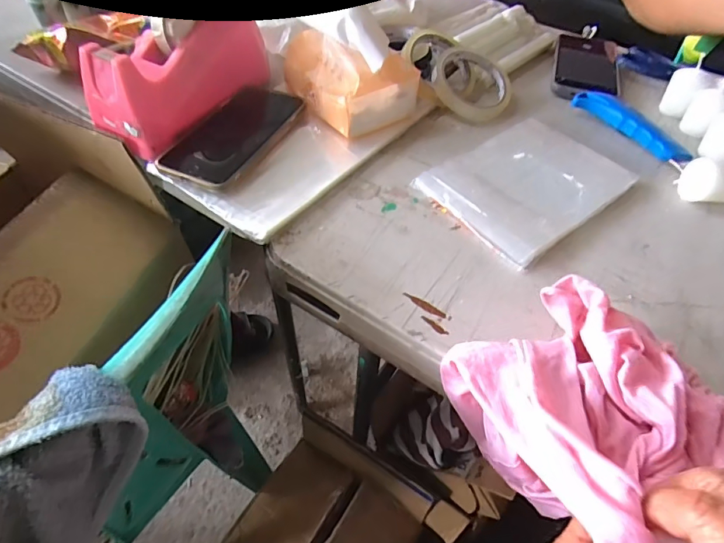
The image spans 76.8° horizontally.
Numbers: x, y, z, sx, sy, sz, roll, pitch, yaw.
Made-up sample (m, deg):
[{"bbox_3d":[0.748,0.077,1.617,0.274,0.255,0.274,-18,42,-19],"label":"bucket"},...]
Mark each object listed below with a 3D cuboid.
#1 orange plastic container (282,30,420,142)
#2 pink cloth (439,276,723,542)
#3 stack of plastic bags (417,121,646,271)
[{"bbox_3d":[-0.015,-0.205,0.486,0.095,0.066,0.131,-31,59,-25],"label":"orange plastic container"},{"bbox_3d":[0.159,0.110,0.243,0.140,0.074,0.231,-13,53,-13],"label":"pink cloth"},{"bbox_3d":[0.156,-0.085,0.432,0.181,0.012,0.129,-32,59,-25],"label":"stack of plastic bags"}]

